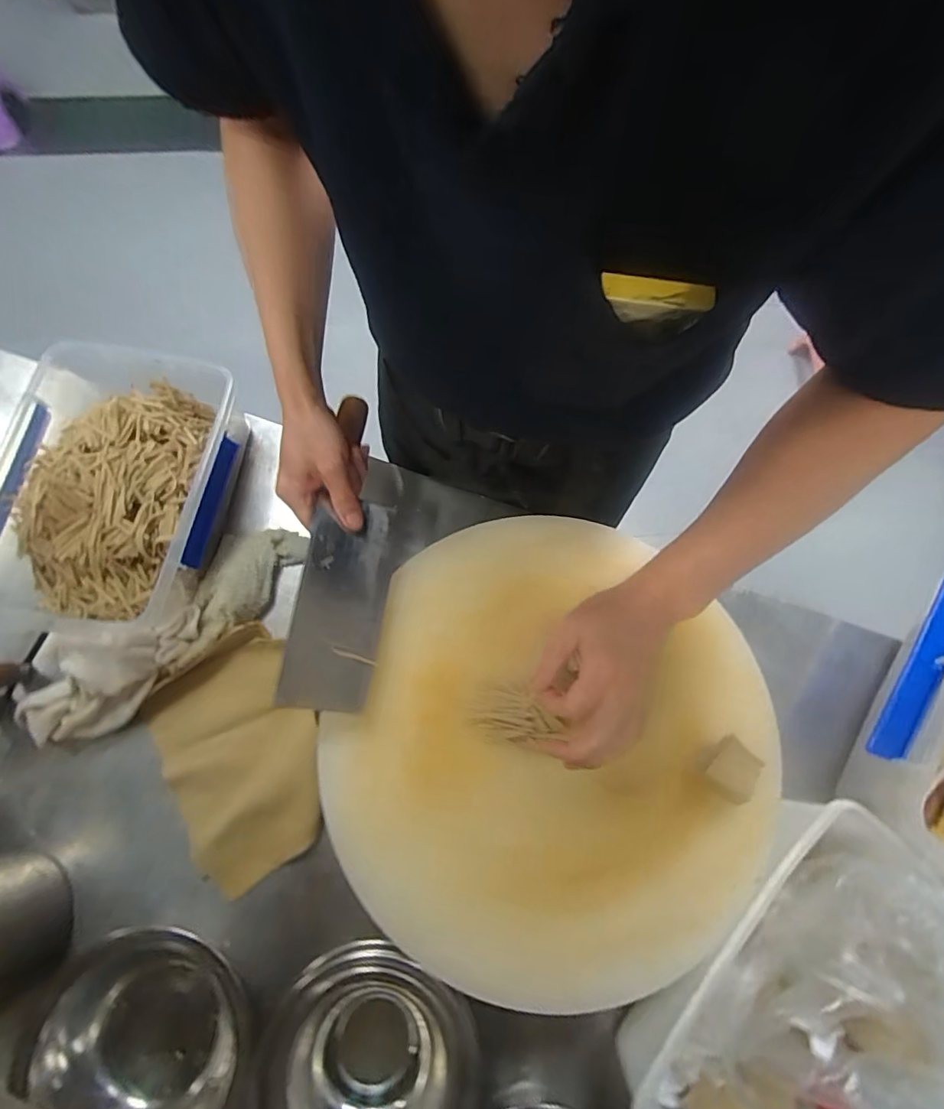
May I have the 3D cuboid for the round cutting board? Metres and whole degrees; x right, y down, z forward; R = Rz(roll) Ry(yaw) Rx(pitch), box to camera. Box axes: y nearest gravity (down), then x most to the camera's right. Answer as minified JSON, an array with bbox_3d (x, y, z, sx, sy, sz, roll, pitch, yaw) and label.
[{"bbox_3d":[0.079,0.170,0.472,0.393,0.044,0.410,1,74,-2],"label":"round cutting board"}]

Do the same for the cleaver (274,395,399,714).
[{"bbox_3d":[-0.122,-0.007,0.498,0.084,0.027,0.306,11,71,-20],"label":"cleaver"}]

